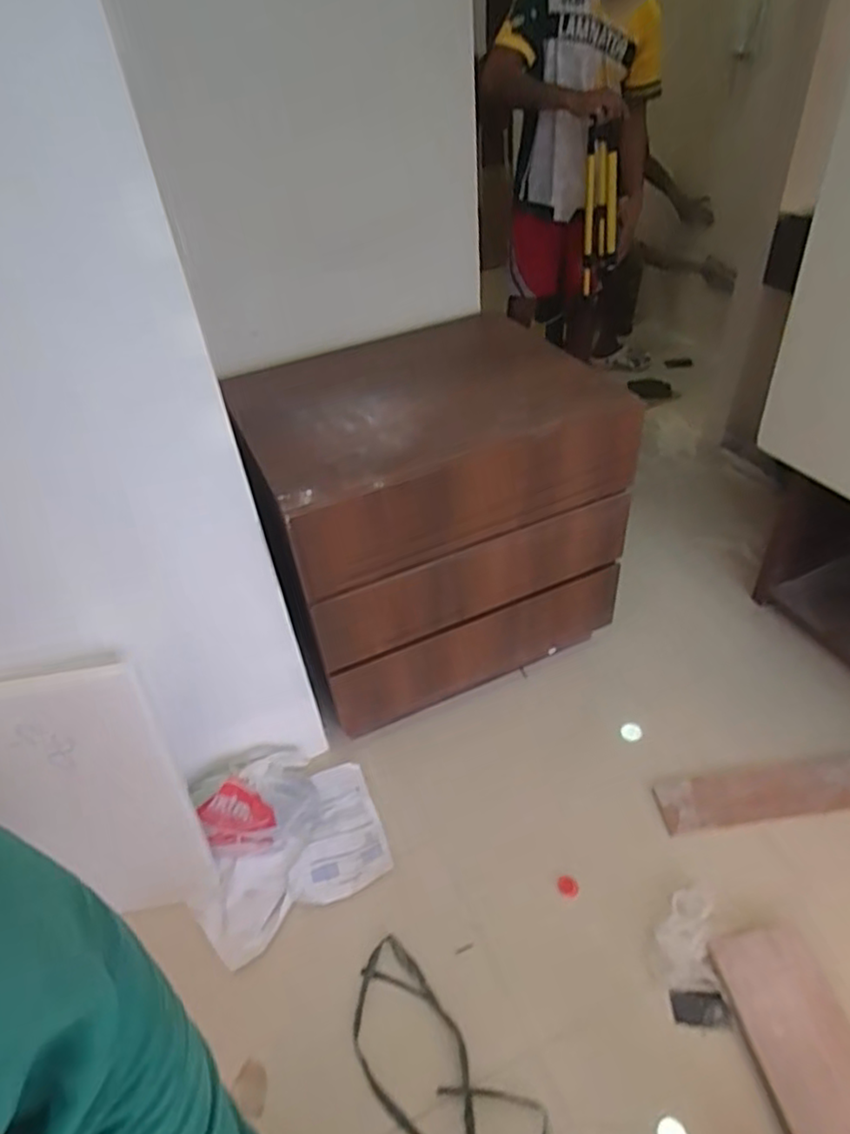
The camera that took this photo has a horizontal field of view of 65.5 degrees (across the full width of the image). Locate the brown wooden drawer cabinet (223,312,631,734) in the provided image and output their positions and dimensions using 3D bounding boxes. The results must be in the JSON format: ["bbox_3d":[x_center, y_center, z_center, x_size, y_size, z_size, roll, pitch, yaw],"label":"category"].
[{"bbox_3d":[-0.013,-0.112,1.601,0.742,0.706,0.642,-20,41,-15],"label":"brown wooden drawer cabinet"}]

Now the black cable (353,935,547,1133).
[{"bbox_3d":[0.079,0.844,1.064,0.540,0.023,0.205,24,49,32],"label":"black cable"}]

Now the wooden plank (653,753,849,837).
[{"bbox_3d":[0.789,0.476,1.420,0.580,0.022,0.133,-7,34,-2],"label":"wooden plank"}]

